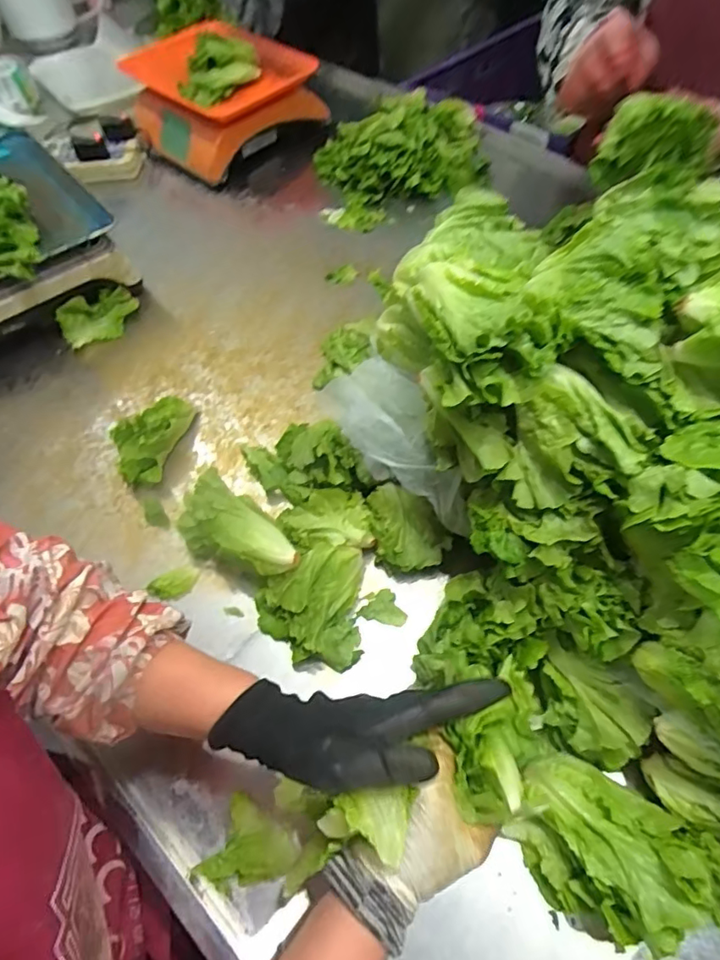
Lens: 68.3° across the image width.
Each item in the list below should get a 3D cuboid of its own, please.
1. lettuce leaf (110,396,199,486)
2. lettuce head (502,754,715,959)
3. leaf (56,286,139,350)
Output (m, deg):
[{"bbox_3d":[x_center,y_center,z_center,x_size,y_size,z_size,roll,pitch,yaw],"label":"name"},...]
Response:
[{"bbox_3d":[-0.251,-0.050,0.624,0.071,0.045,0.113,14,60,10],"label":"lettuce leaf"},{"bbox_3d":[0.184,0.278,0.400,0.130,0.065,0.100,30,64,18],"label":"lettuce head"},{"bbox_3d":[-0.360,-0.226,0.740,0.110,0.050,0.055,-32,63,-17],"label":"leaf"}]

